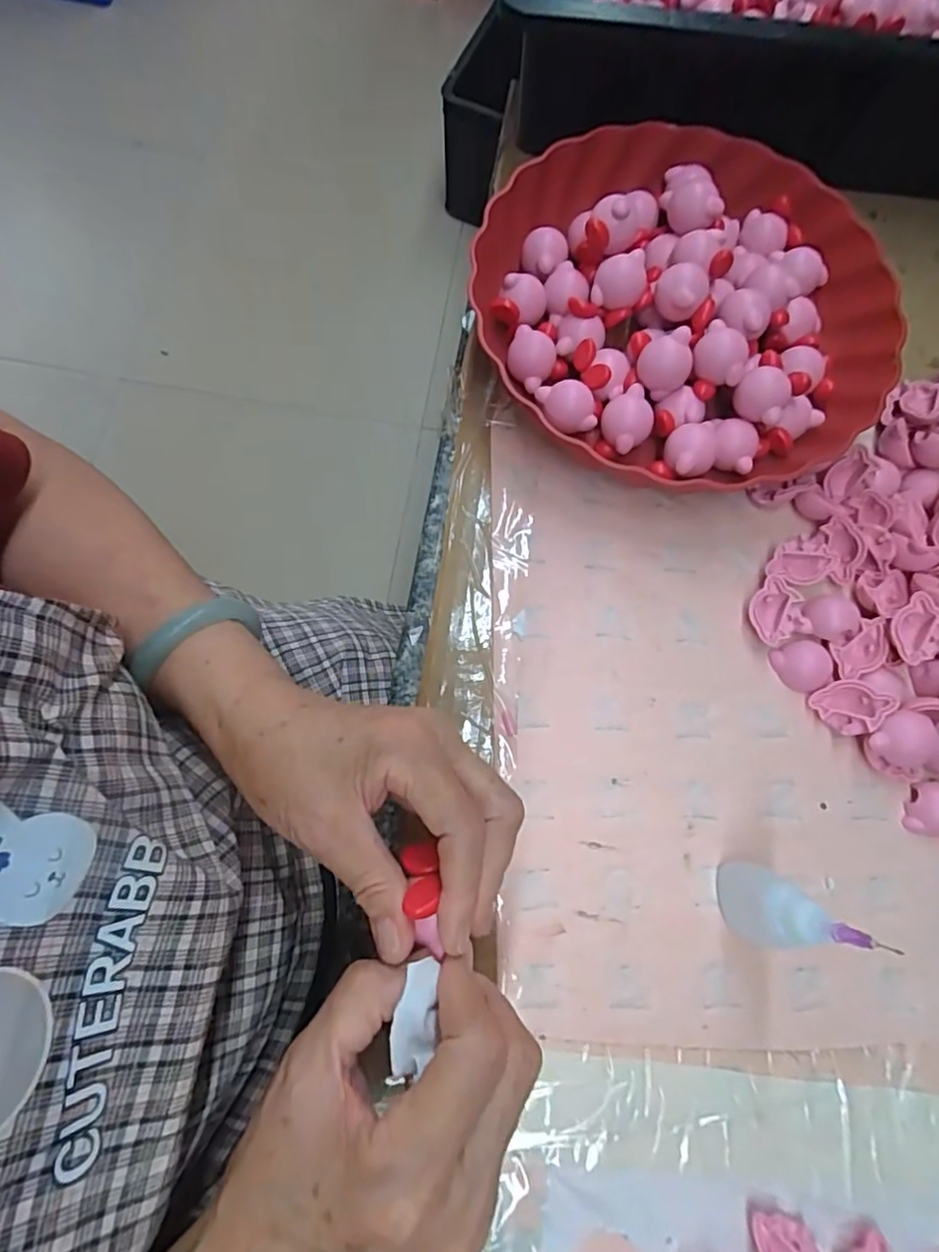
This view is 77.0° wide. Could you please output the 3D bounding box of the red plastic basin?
[{"bbox_3d":[0.130,-0.193,0.355,0.233,0.050,0.218,1,75,-3],"label":"red plastic basin"}]

